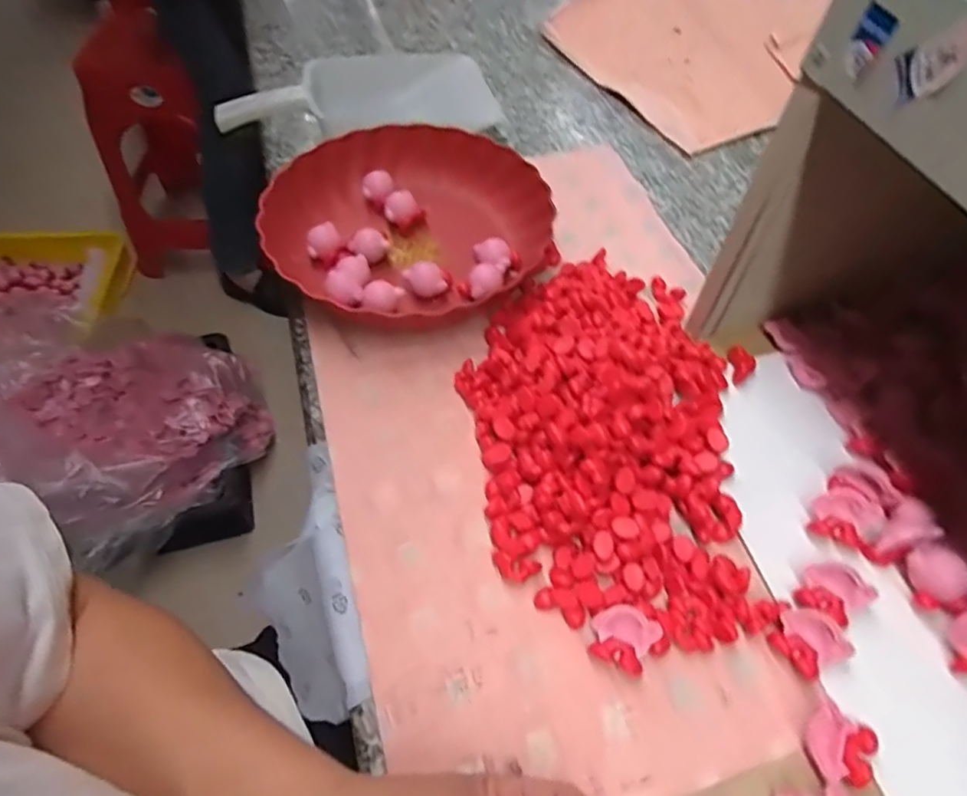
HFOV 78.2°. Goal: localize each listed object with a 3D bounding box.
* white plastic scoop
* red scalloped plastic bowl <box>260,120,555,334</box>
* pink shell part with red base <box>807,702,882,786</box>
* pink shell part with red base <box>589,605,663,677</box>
[{"bbox_3d":[-0.130,-0.317,0.617,0.289,0.059,0.103,-13,55,-19],"label":"white plastic scoop"},{"bbox_3d":[-0.068,-0.151,0.521,0.225,0.064,0.227,1,56,-2],"label":"red scalloped plastic bowl"},{"bbox_3d":[0.191,0.189,0.320,0.031,0.013,0.036,33,60,18],"label":"pink shell part with red base"},{"bbox_3d":[0.081,0.139,0.346,0.035,0.011,0.033,28,59,16],"label":"pink shell part with red base"}]

